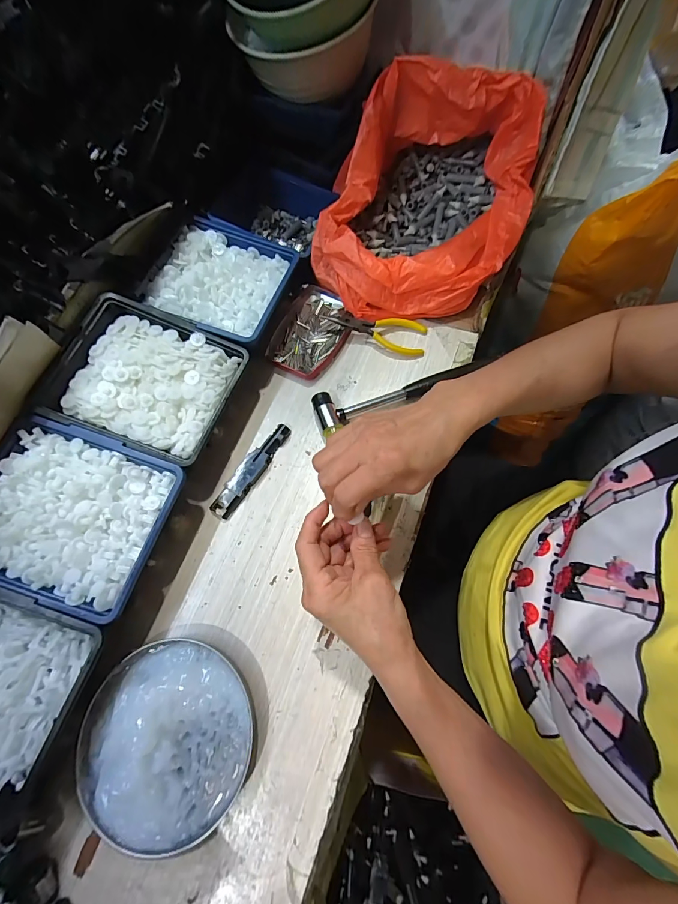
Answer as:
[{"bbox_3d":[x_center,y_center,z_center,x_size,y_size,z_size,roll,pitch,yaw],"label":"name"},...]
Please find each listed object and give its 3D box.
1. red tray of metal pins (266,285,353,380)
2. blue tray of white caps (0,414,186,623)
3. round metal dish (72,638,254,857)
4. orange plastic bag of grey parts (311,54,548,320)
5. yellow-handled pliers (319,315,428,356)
[{"bbox_3d":[-0.034,-0.148,0.453,0.084,0.013,0.120,25,72,11],"label":"red tray of metal pins"},{"bbox_3d":[-0.237,0.055,0.327,0.154,0.033,0.143,16,70,8],"label":"blue tray of white caps"},{"bbox_3d":[-0.147,0.239,0.308,0.140,0.024,0.140,-1,69,2],"label":"round metal dish"},{"bbox_3d":[0.103,-0.288,0.423,0.205,0.161,0.244,29,73,12],"label":"orange plastic bag of grey parts"},{"bbox_3d":[0.040,-0.146,0.445,0.128,0.017,0.047,10,70,6],"label":"yellow-handled pliers"}]

